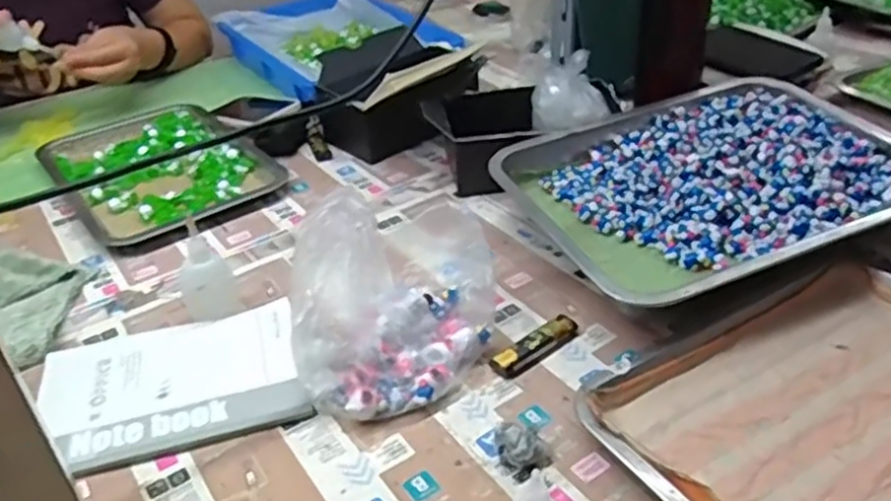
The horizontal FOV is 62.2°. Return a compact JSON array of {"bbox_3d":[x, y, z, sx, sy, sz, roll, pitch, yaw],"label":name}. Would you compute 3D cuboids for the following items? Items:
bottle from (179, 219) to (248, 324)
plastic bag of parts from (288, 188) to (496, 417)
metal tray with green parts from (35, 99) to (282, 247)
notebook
[{"bbox_3d":[-0.203,0.014,0.625,0.047,0.085,0.027,-16,35,-17],"label":"bottle"},{"bbox_3d":[-0.039,0.035,0.564,0.149,0.104,0.154,-5,34,-1],"label":"plastic bag of parts"},{"bbox_3d":[-0.348,-0.107,0.879,0.205,0.030,0.299,-26,39,-29],"label":"metal tray with green parts"},{"bbox_3d":[-0.210,0.100,0.571,0.188,0.011,0.140,-13,35,-13],"label":"notebook"}]

